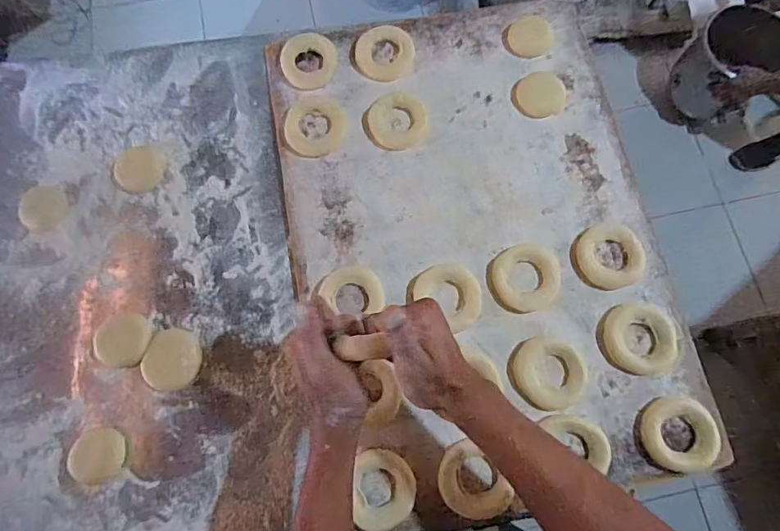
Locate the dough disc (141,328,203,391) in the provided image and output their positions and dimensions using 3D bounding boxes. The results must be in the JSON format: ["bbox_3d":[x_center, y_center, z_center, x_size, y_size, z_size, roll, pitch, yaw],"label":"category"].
[{"bbox_3d":[-0.241,0.103,0.512,0.063,0.004,0.064,-1,75,2],"label":"dough disc"}]

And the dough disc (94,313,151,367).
[{"bbox_3d":[-0.295,0.080,0.511,0.057,0.004,0.056,-1,75,2],"label":"dough disc"}]

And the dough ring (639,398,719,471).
[{"bbox_3d":[0.290,0.169,0.465,0.066,0.012,0.068,-1,75,2],"label":"dough ring"}]

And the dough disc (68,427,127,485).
[{"bbox_3d":[-0.304,0.198,0.483,0.057,0.004,0.052,-1,75,2],"label":"dough disc"}]

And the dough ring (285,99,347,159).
[{"bbox_3d":[-0.091,-0.169,0.570,0.073,0.006,0.073,-1,75,2],"label":"dough ring"}]

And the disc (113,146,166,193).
[{"bbox_3d":[-0.306,-0.118,0.567,0.058,0.004,0.059,-1,75,2],"label":"disc"}]

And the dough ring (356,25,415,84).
[{"bbox_3d":[-0.006,-0.270,0.592,0.073,0.012,0.073,-1,75,2],"label":"dough ring"}]

